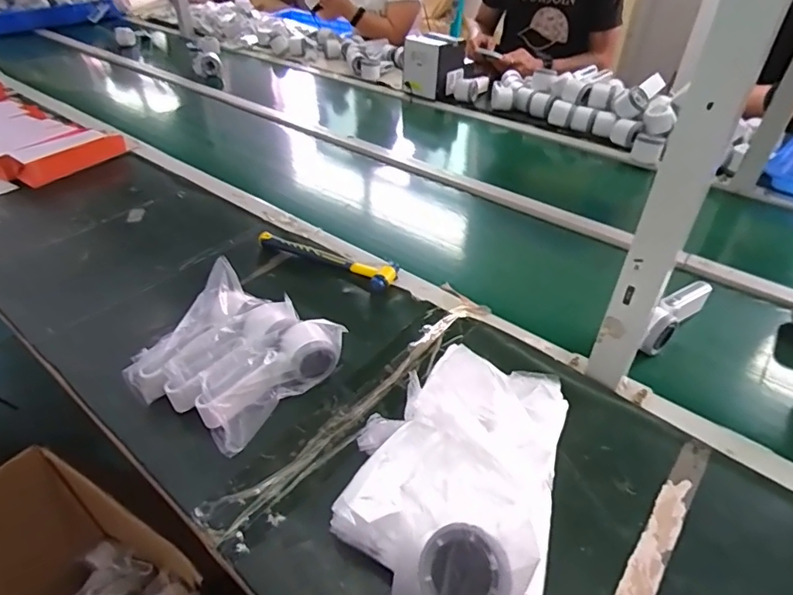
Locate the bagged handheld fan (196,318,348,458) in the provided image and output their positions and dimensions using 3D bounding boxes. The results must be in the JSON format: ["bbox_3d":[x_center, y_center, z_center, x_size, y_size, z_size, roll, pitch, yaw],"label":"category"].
[{"bbox_3d":[-0.146,0.089,0.578,0.075,0.063,0.171,29,48,30],"label":"bagged handheld fan"}]

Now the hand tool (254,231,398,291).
[{"bbox_3d":[-0.113,-0.064,0.792,0.236,0.026,0.059,17,43,20],"label":"hand tool"}]

